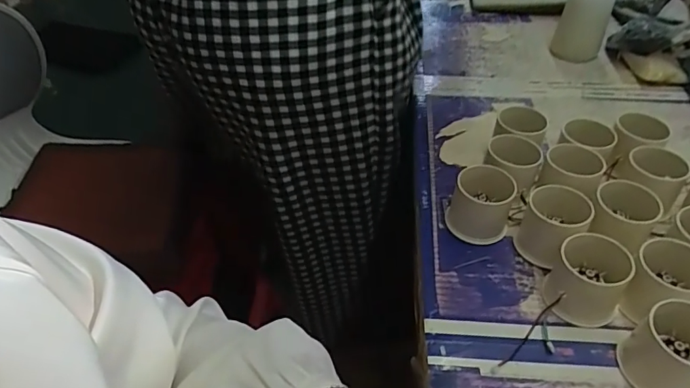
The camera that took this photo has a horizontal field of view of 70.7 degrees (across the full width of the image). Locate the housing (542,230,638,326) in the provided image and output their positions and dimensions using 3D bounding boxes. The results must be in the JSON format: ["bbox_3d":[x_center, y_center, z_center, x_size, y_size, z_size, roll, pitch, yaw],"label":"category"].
[{"bbox_3d":[0.190,0.066,0.379,0.052,0.048,0.057,-1,43,1],"label":"housing"}]

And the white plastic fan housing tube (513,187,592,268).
[{"bbox_3d":[0.177,0.028,0.417,0.048,0.053,0.060,24,49,25],"label":"white plastic fan housing tube"}]

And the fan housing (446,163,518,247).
[{"bbox_3d":[0.122,0.008,0.440,0.054,0.051,0.053,-1,43,1],"label":"fan housing"}]

